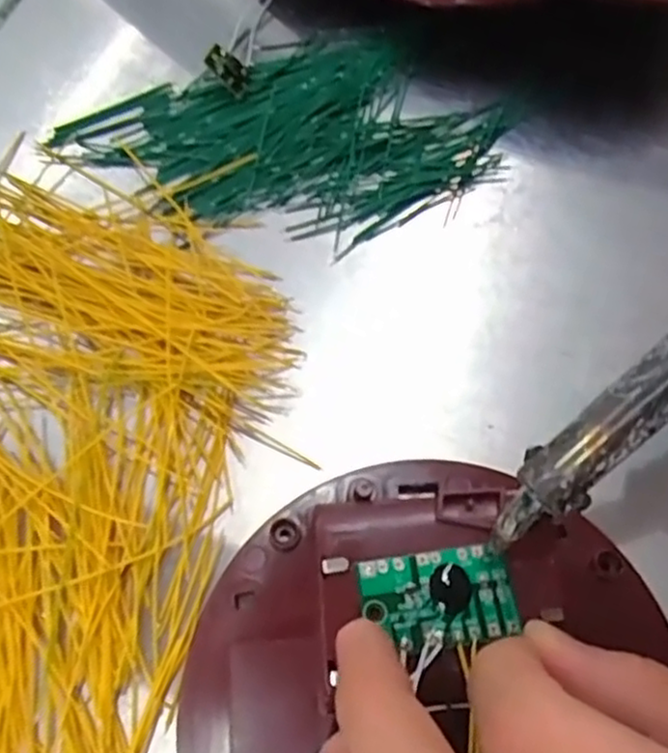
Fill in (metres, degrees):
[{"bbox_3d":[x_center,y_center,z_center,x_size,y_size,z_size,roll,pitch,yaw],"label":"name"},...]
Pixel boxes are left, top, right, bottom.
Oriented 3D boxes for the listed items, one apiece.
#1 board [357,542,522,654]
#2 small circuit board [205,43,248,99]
[{"bbox_3d":[0.024,0.051,0.165,0.035,0.004,0.022,-9,68,-5],"label":"board"},{"bbox_3d":[-0.036,-0.105,0.244,0.017,0.004,0.010,43,82,-20],"label":"small circuit board"}]

